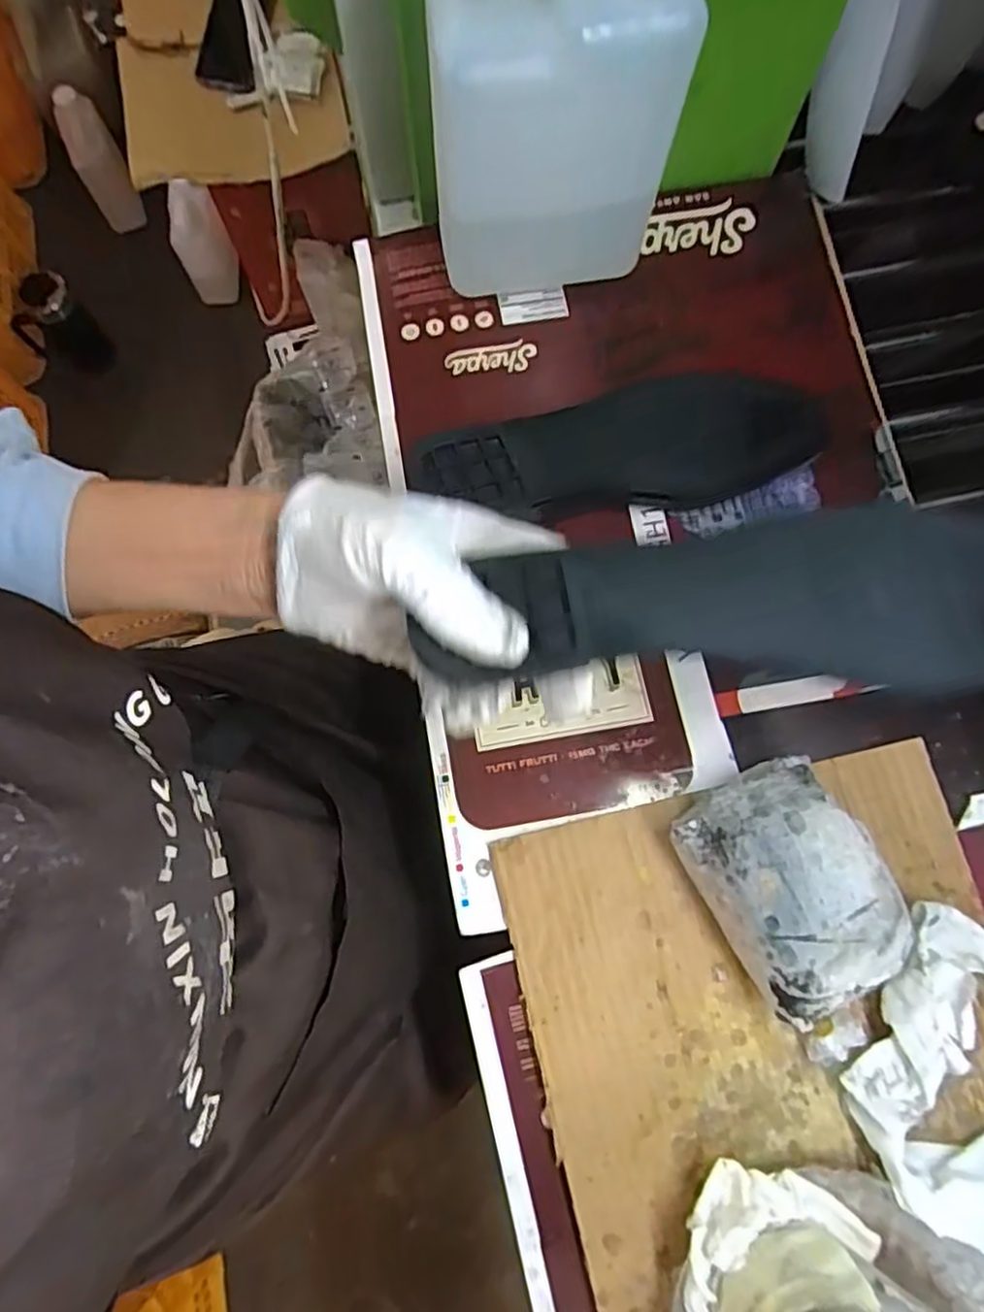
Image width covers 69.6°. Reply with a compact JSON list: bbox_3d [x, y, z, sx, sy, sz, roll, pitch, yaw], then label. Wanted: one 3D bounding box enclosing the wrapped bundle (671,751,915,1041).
[{"bbox_3d":[0.148,0.116,0.359,0.077,0.062,0.110,-25,79,-6],"label":"wrapped bundle"}]

